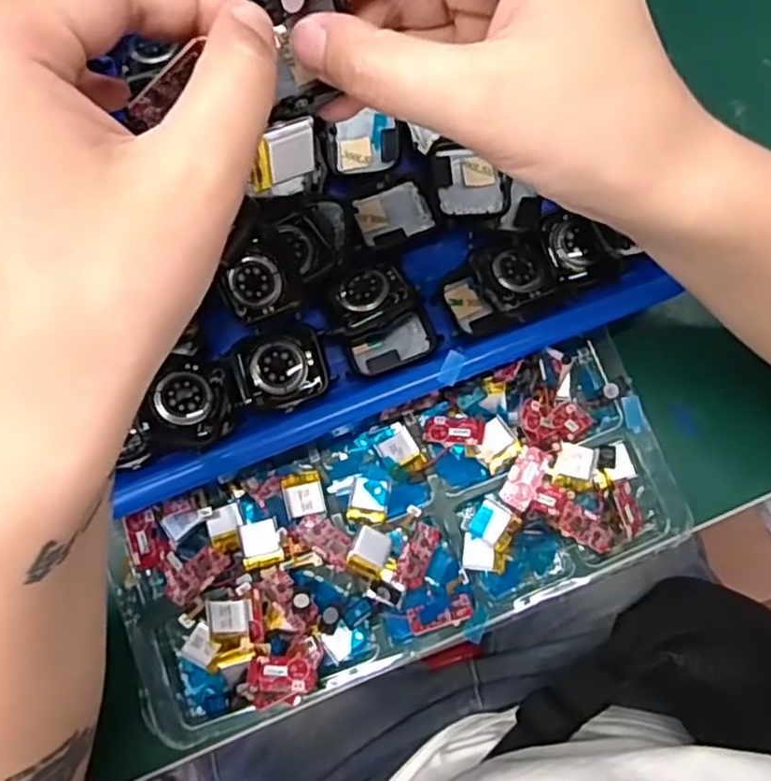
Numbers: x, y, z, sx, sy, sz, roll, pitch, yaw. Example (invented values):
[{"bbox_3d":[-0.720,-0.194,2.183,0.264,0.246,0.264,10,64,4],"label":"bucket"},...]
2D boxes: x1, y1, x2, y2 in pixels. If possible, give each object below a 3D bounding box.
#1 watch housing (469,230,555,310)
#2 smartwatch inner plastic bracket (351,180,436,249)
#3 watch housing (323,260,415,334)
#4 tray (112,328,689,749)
[{"bbox_3d":[0.061,-0.056,0.320,0.036,0.014,0.033,-25,80,-4],"label":"watch housing"},{"bbox_3d":[0.003,-0.086,0.334,0.035,0.005,0.028,-21,80,-4],"label":"smartwatch inner plastic bracket"},{"bbox_3d":[-0.008,-0.044,0.321,0.038,0.015,0.032,-19,80,-3],"label":"watch housing"},{"bbox_3d":[0.006,0.066,0.317,0.254,0.029,0.107,-21,80,-4],"label":"tray"}]

